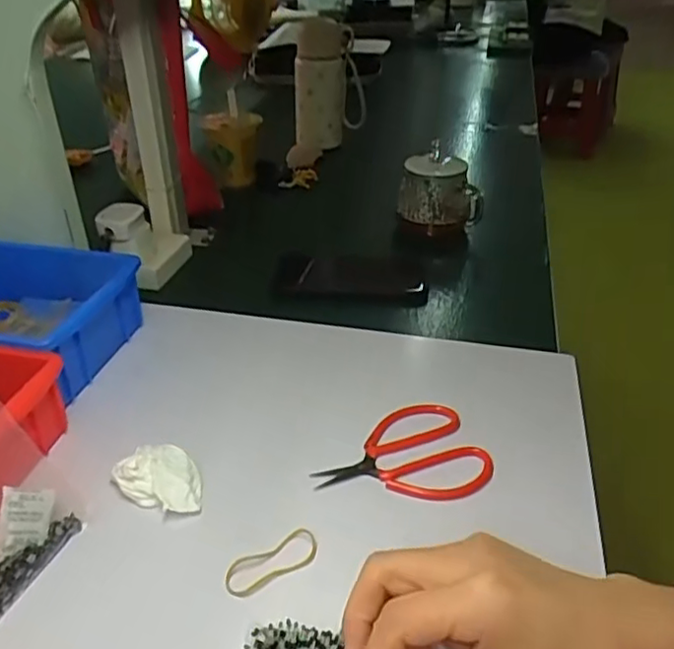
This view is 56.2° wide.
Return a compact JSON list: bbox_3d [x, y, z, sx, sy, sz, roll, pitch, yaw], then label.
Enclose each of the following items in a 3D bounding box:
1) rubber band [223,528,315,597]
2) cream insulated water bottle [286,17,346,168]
[{"bbox_3d":[-0.037,0.135,0.359,0.056,0.006,0.023,-24,52,-25],"label":"rubber band"},{"bbox_3d":[-0.032,-0.361,0.993,0.088,0.216,0.083,0,34,1],"label":"cream insulated water bottle"}]

